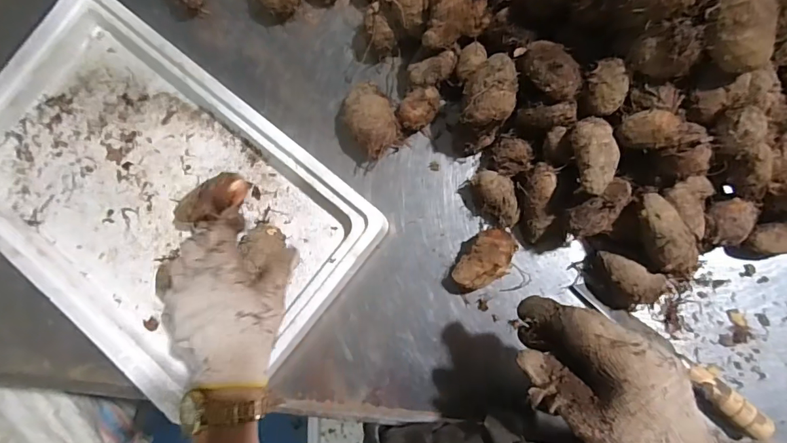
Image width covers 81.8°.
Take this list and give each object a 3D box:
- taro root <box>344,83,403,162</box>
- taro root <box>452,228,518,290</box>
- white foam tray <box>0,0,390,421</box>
[{"bbox_3d":[-0.024,-0.110,0.496,0.055,0.049,0.081,-31,82,3],"label":"taro root"},{"bbox_3d":[0.096,0.041,0.470,0.042,0.039,0.069,38,91,9],"label":"taro root"},{"bbox_3d":[-0.270,-0.026,0.506,0.457,0.046,0.296,39,91,9],"label":"white foam tray"}]

